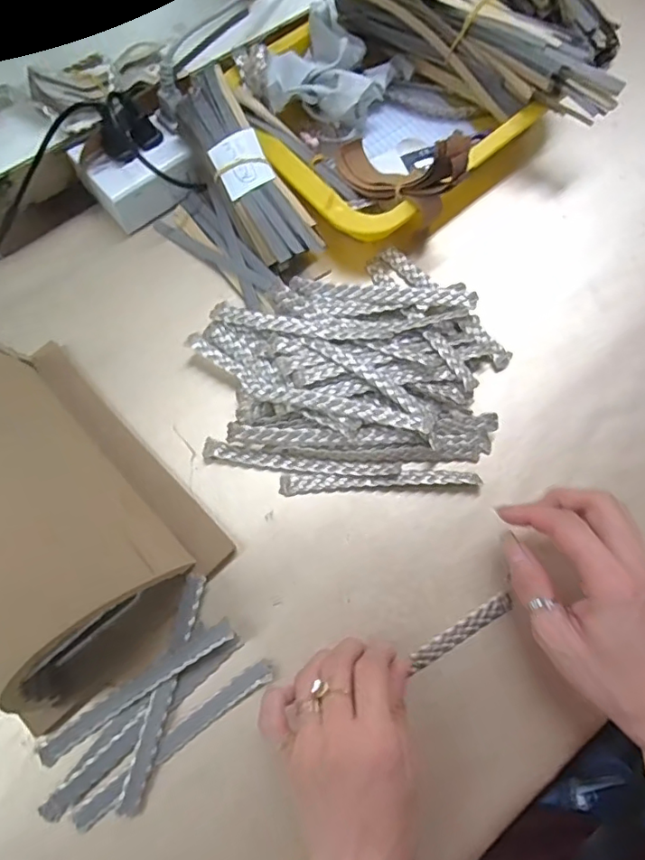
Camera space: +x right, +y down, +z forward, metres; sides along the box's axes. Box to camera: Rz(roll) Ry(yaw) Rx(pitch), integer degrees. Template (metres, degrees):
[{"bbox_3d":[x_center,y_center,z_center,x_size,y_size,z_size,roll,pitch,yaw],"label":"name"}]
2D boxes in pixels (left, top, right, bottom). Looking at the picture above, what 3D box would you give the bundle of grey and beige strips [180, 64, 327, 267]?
[{"bbox_3d":[-0.056,-0.190,0.414,0.046,0.028,0.140,-30,95,-9],"label":"bundle of grey and beige strips"}]

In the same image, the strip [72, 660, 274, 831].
[{"bbox_3d":[-0.087,0.187,0.331,0.136,0.008,0.014,-36,76,-11],"label":"strip"}]

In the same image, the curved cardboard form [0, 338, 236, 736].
[{"bbox_3d":[-0.168,0.040,0.326,0.146,0.104,0.215,-34,76,-10],"label":"curved cardboard form"}]

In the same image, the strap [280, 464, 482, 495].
[{"bbox_3d":[0.040,0.032,0.378,0.135,0.010,0.016,-2,73,-1],"label":"strap"}]

